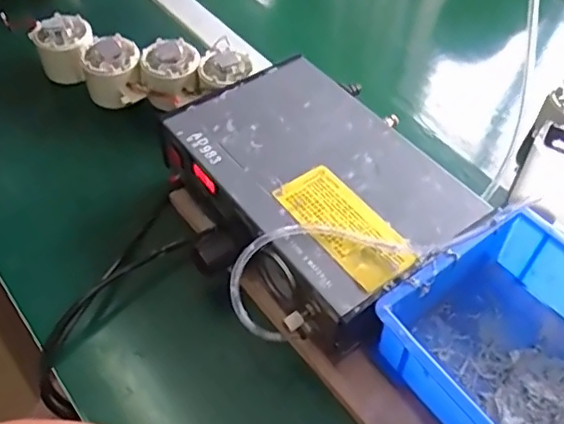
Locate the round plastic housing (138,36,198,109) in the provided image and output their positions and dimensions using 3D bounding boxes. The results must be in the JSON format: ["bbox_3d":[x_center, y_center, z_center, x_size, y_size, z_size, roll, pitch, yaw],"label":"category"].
[{"bbox_3d":[-0.104,-0.131,0.544,0.052,0.053,0.048,2,51,-2],"label":"round plastic housing"}]

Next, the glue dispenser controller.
[{"bbox_3d":[0.018,-0.018,0.450,0.172,0.053,0.221,-29,58,-24],"label":"glue dispenser controller"}]

